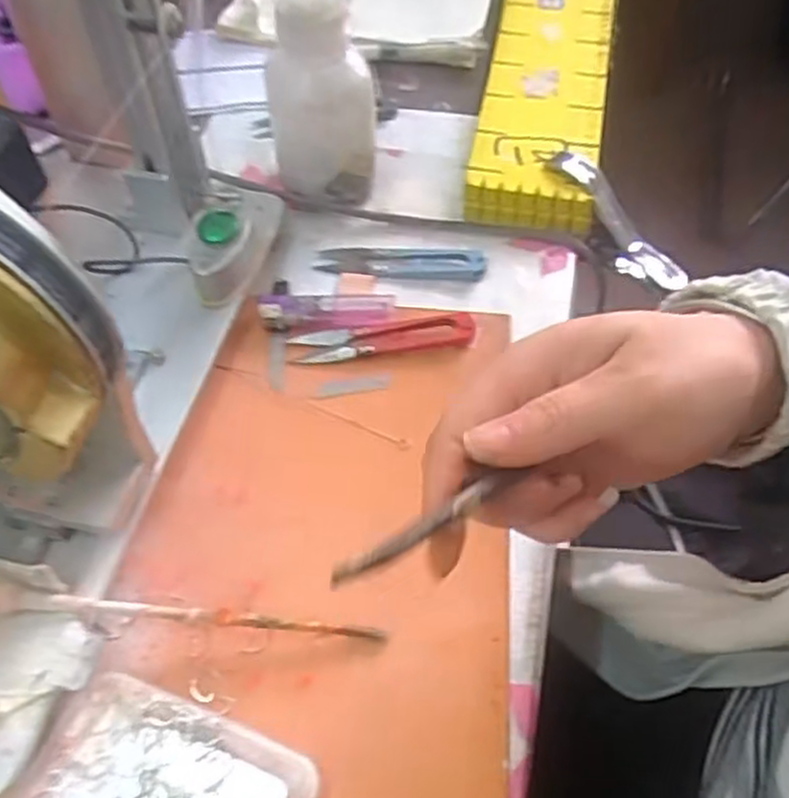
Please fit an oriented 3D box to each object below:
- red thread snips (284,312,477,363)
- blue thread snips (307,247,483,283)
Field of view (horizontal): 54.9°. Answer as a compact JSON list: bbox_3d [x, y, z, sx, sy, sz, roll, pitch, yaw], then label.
[{"bbox_3d":[-0.006,-0.035,0.423,0.101,0.009,0.023,-5,56,-4],"label":"red thread snips"},{"bbox_3d":[0.003,-0.083,0.461,0.101,0.010,0.024,5,56,3],"label":"blue thread snips"}]

